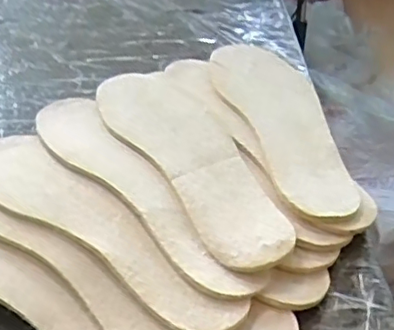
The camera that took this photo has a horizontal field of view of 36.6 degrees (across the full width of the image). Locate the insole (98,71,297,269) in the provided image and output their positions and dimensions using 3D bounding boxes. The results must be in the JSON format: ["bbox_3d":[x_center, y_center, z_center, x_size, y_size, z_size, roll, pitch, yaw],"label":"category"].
[{"bbox_3d":[-0.006,-0.013,0.498,0.086,0.009,0.261,-19,45,-20],"label":"insole"}]

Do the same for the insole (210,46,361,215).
[{"bbox_3d":[0.080,-0.047,0.552,0.087,0.016,0.262,-11,43,-12],"label":"insole"}]

